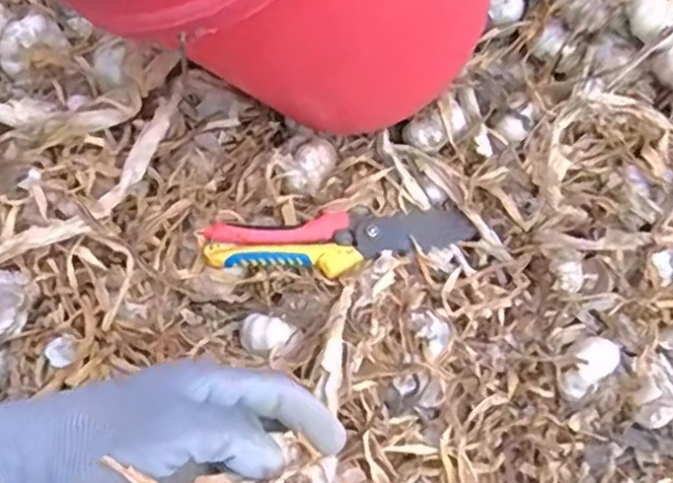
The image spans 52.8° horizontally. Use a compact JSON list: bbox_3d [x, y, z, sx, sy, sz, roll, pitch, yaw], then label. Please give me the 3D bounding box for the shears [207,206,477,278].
[{"bbox_3d":[0.008,0.001,0.520,0.208,0.018,0.047,-6,73,-18],"label":"shears"}]

